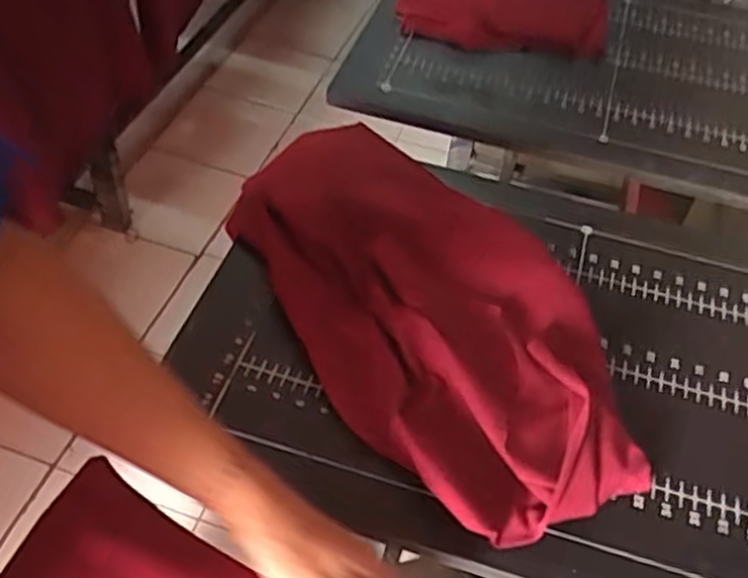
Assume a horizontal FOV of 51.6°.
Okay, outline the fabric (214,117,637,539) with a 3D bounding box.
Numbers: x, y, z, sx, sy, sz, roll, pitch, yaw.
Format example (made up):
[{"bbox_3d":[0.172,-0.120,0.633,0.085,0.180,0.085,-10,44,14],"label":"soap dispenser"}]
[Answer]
[{"bbox_3d":[0.042,-0.007,0.674,0.234,0.040,0.463,-21,55,-22],"label":"fabric"}]

